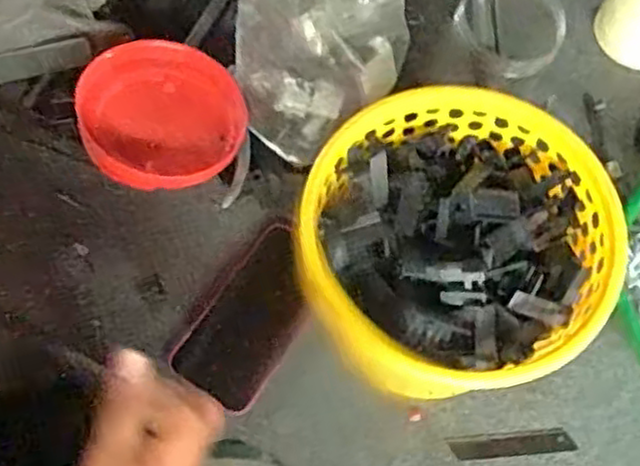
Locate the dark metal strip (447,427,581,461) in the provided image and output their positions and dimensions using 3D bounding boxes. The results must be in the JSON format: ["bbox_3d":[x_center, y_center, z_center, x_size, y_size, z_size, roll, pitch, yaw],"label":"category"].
[{"bbox_3d":[0.157,0.174,0.601,0.100,0.004,0.019,-5,65,-3],"label":"dark metal strip"}]

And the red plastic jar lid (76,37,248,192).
[{"bbox_3d":[-0.134,-0.099,0.637,0.134,0.040,0.134,-16,79,-15],"label":"red plastic jar lid"}]

